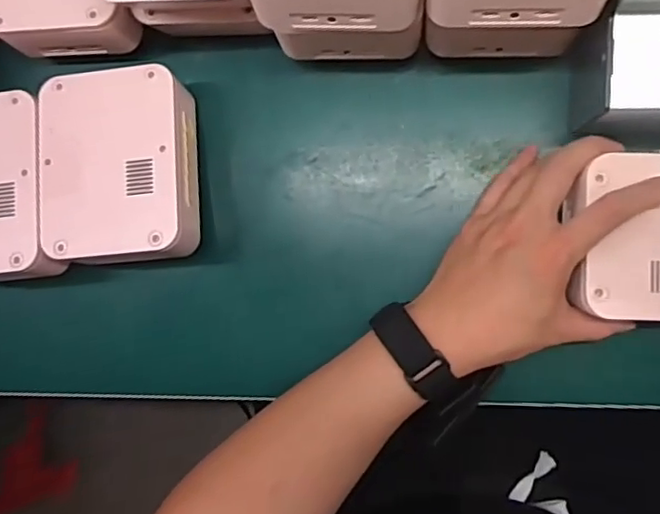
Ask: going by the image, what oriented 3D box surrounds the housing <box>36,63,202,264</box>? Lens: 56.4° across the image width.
[{"bbox_3d":[-0.145,-0.062,0.439,0.101,0.059,0.129,-5,88,8],"label":"housing"}]

